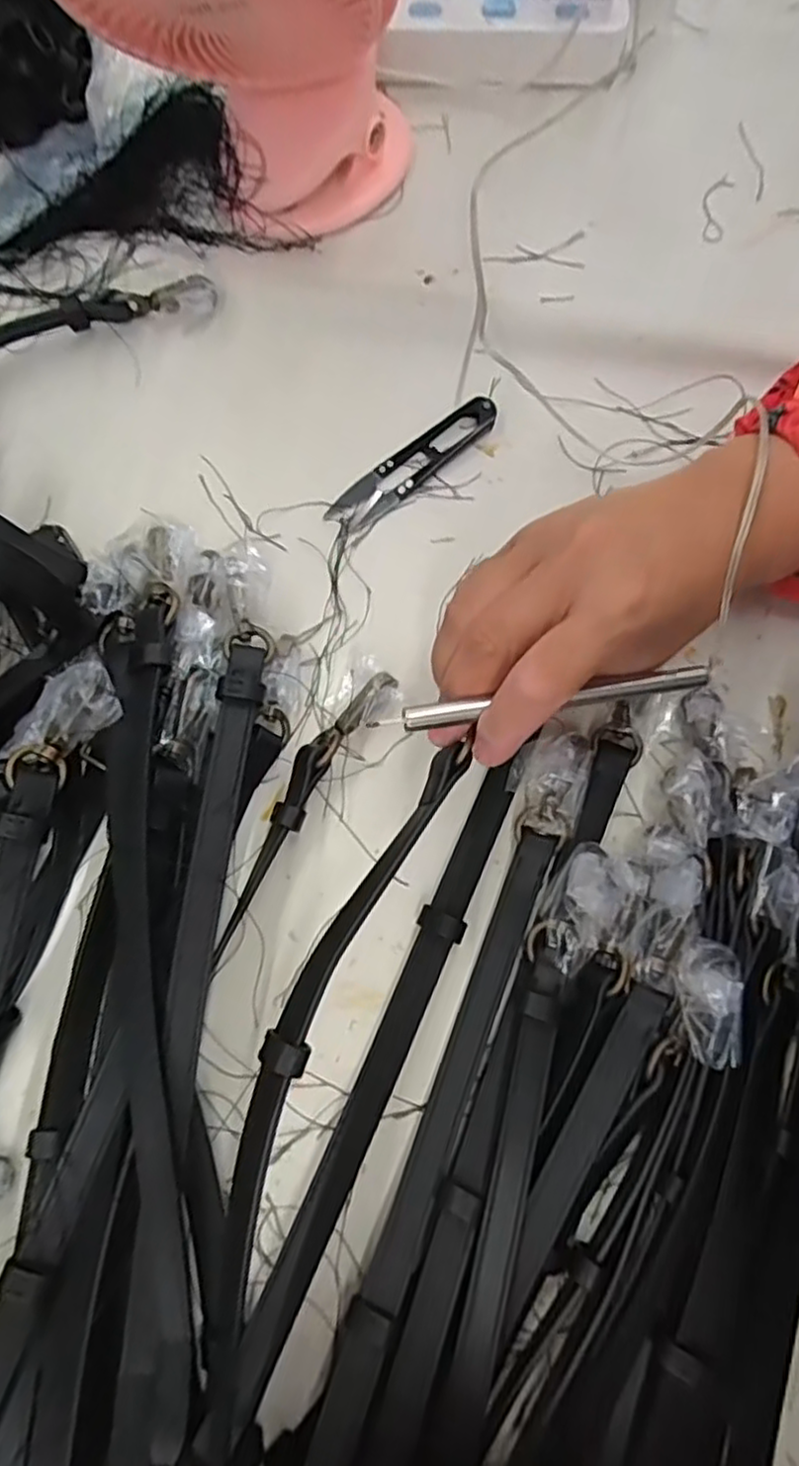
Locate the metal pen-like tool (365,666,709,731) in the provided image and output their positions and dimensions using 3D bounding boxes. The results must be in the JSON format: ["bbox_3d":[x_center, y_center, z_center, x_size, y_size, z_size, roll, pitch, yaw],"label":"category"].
[{"bbox_3d":[0.056,-0.013,0.273,0.136,0.005,0.008,-8,77,-8],"label":"metal pen-like tool"}]

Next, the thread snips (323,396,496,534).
[{"bbox_3d":[0.007,-0.139,0.362,0.099,0.013,0.023,-39,79,-9],"label":"thread snips"}]

